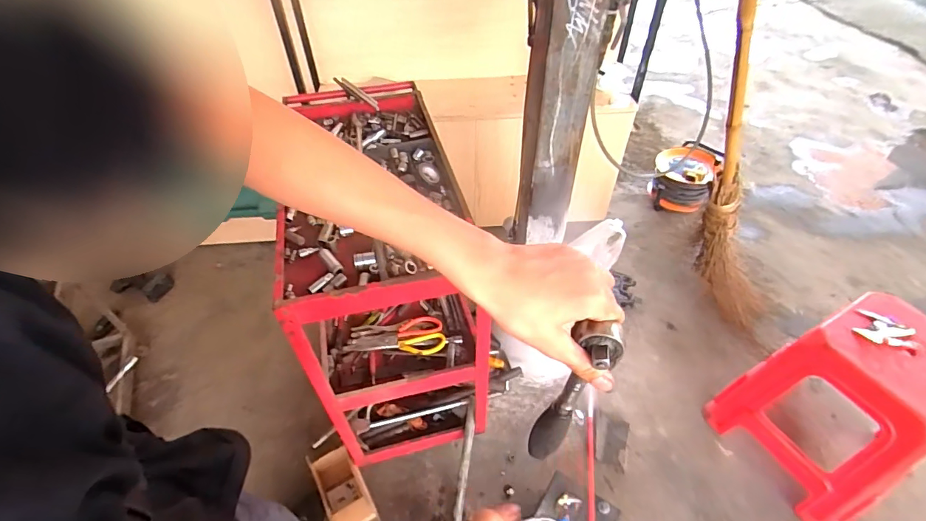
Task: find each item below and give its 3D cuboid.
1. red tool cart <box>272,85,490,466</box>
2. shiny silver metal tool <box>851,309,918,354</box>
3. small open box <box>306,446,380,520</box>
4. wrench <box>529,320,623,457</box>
[{"bbox_3d":[-0.200,0.043,1.201,0.368,0.697,0.716,-11,48,-9],"label":"red tool cart"},{"bbox_3d":[0.982,0.164,1.041,0.116,0.019,0.090,25,52,23],"label":"shiny silver metal tool"},{"bbox_3d":[-0.313,0.629,1.197,0.113,0.104,0.226,-25,51,-20],"label":"small open box"},{"bbox_3d":[0.094,0.132,0.415,0.036,0.217,0.029,28,47,18],"label":"wrench"}]

